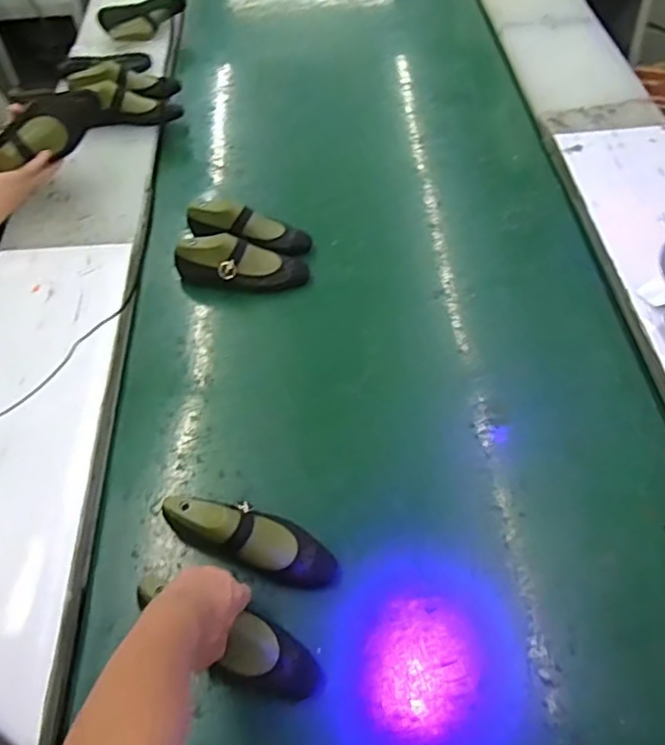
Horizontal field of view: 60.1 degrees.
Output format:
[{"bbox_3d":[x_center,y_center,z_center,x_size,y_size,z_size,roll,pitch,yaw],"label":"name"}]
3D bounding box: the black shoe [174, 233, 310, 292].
[{"bbox_3d":[-0.159,-0.189,1.030,0.233,0.078,0.072,6,58,-13],"label":"black shoe"}]

